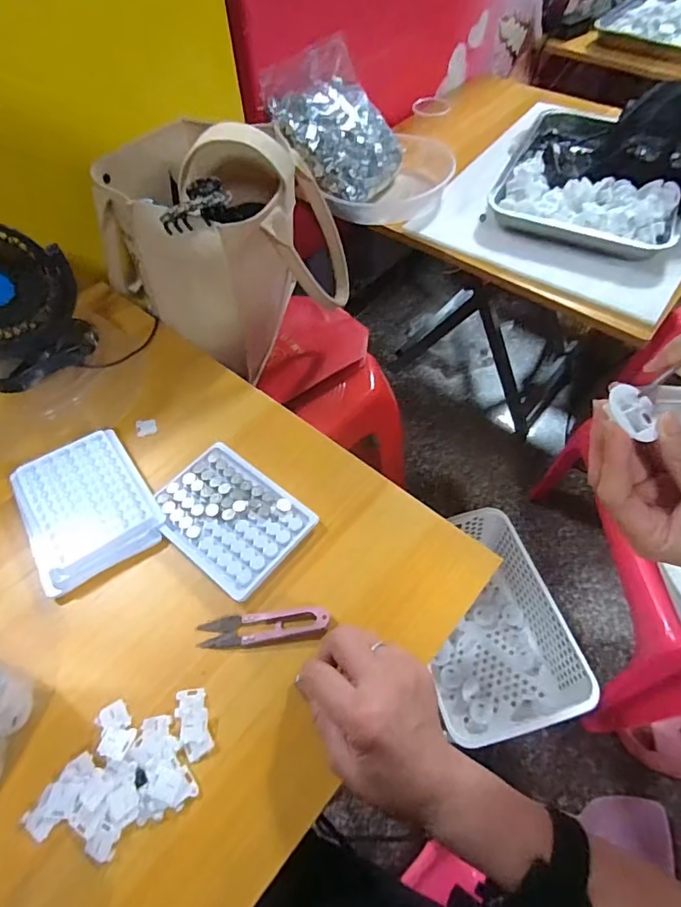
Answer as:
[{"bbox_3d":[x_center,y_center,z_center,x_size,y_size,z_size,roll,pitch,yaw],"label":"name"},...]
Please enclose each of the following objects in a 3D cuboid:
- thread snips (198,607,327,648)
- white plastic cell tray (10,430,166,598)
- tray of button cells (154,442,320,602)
[{"bbox_3d":[-0.059,0.136,0.392,0.100,0.010,0.024,-6,56,-3],"label":"thread snips"},{"bbox_3d":[-0.227,0.047,0.448,0.106,0.019,0.135,-28,60,-17],"label":"white plastic cell tray"},{"bbox_3d":[-0.098,0.055,0.442,0.127,0.011,0.097,34,63,22],"label":"tray of button cells"}]

